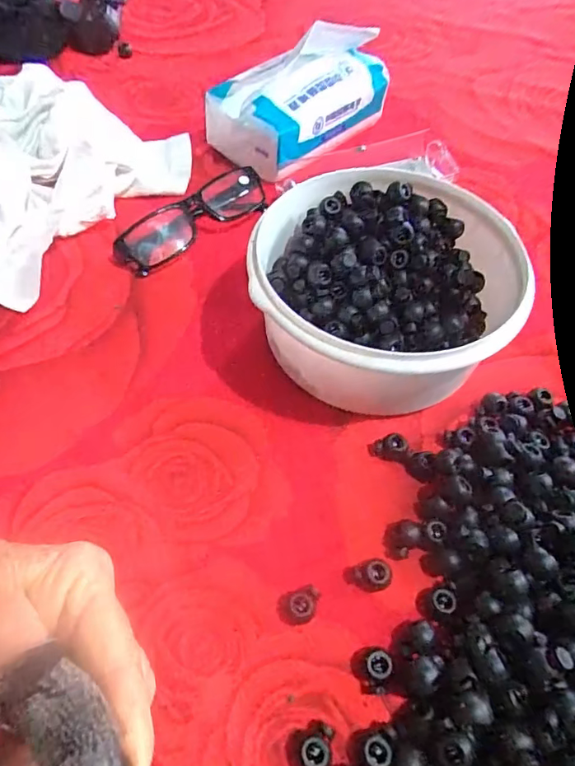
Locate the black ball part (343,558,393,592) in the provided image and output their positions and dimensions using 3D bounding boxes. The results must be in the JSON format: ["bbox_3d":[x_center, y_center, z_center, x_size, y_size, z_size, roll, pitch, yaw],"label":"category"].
[{"bbox_3d":[0.042,0.100,0.264,0.022,0.010,0.013,-3,56,-7],"label":"black ball part"}]

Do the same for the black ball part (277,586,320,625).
[{"bbox_3d":[0.006,0.112,0.255,0.020,0.010,0.015,-3,56,-7],"label":"black ball part"}]

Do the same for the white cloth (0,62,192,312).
[{"bbox_3d":[-0.235,-0.199,0.424,0.261,0.056,0.223,30,59,14],"label":"white cloth"}]

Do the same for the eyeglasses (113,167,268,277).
[{"bbox_3d":[-0.075,-0.132,0.402,0.126,0.031,0.038,-36,66,-25],"label":"eyeglasses"}]

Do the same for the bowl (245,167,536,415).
[{"bbox_3d":[0.060,-0.056,0.329,0.154,0.074,0.161,2,56,-4],"label":"bowl"}]

